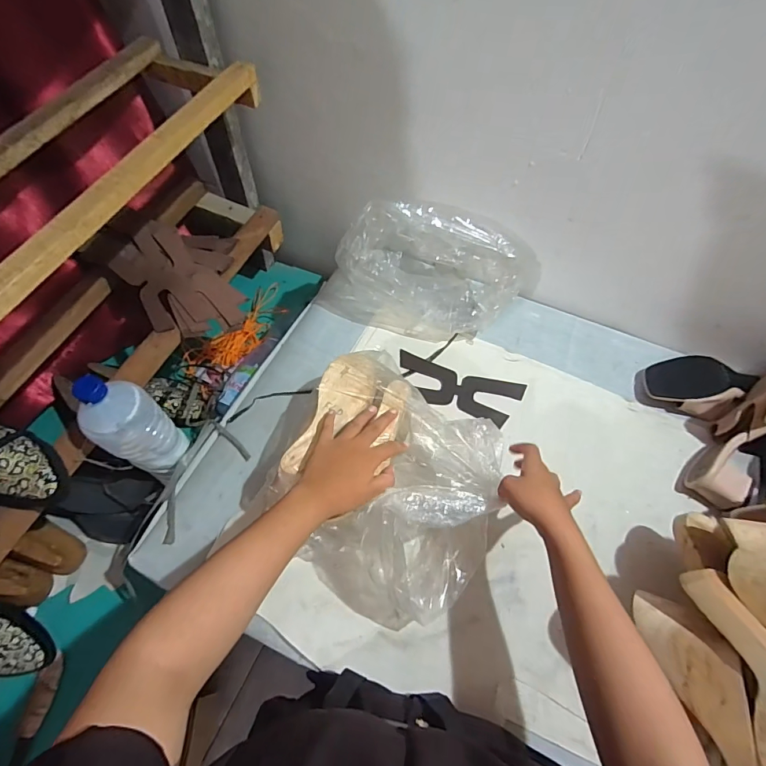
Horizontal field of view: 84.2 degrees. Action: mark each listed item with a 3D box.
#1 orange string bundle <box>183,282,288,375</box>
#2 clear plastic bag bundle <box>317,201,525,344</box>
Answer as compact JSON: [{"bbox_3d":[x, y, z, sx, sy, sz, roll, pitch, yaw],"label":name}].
[{"bbox_3d":[-0.298,-0.111,0.903,0.076,0.034,0.278,31,64,15],"label":"orange string bundle"},{"bbox_3d":[0.069,-0.201,0.736,0.353,0.177,0.167,11,61,5],"label":"clear plastic bag bundle"}]

